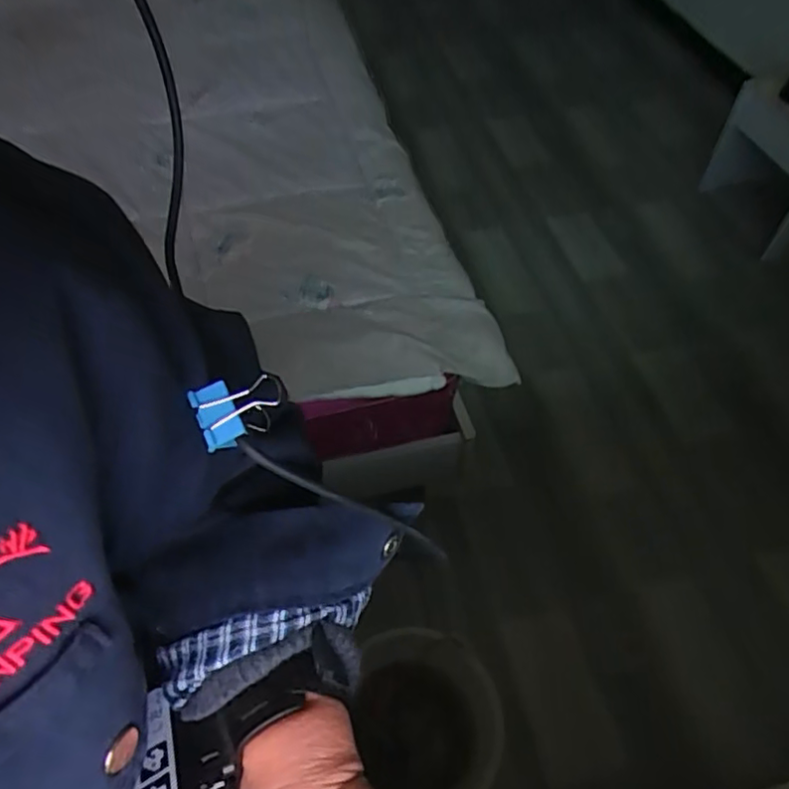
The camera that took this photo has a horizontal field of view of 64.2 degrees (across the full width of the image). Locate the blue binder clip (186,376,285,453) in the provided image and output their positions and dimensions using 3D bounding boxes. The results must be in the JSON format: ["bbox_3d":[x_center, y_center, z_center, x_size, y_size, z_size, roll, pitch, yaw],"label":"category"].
[{"bbox_3d":[-0.062,0.006,0.254,0.035,0.011,0.024,-17,55,-11],"label":"blue binder clip"}]

